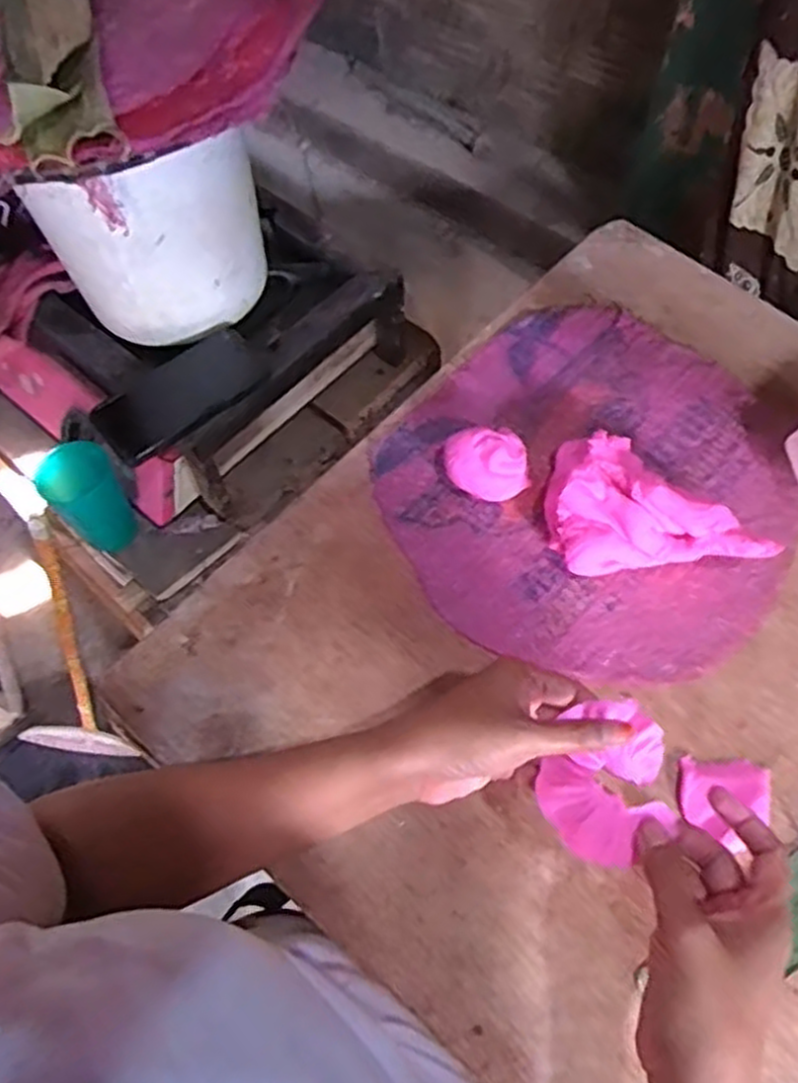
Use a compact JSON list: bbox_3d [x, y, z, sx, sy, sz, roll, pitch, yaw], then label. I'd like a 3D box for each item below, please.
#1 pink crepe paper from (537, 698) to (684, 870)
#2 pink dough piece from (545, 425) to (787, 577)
[{"bbox_3d":[0.114,0.131,0.420,0.076,0.019,0.074,-33,67,-14],"label":"pink crepe paper"},{"bbox_3d":[0.190,-0.032,0.586,0.155,0.061,0.117,-2,64,0],"label":"pink dough piece"}]

